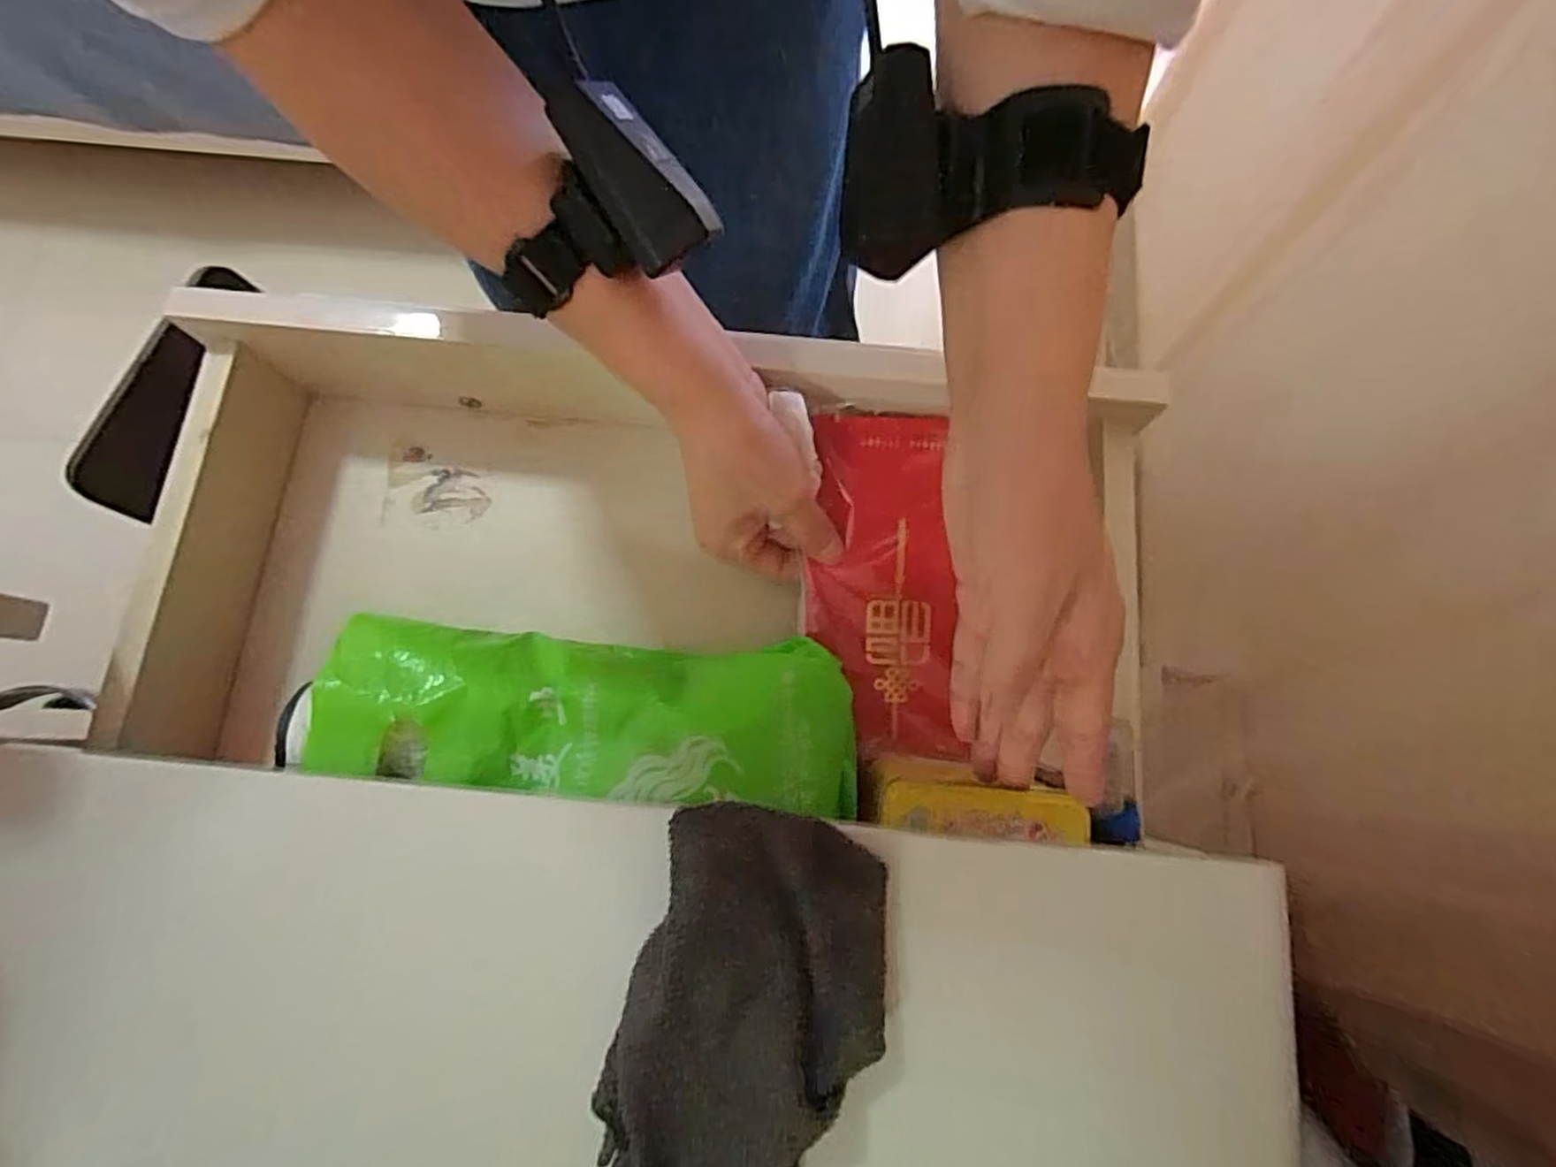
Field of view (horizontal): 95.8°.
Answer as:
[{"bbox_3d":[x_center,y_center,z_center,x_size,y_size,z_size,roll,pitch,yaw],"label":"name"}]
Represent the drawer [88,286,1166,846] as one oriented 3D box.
[{"bbox_3d":[-0.074,-0.008,0.377,0.488,0.092,0.230,5,78,0],"label":"drawer"}]

